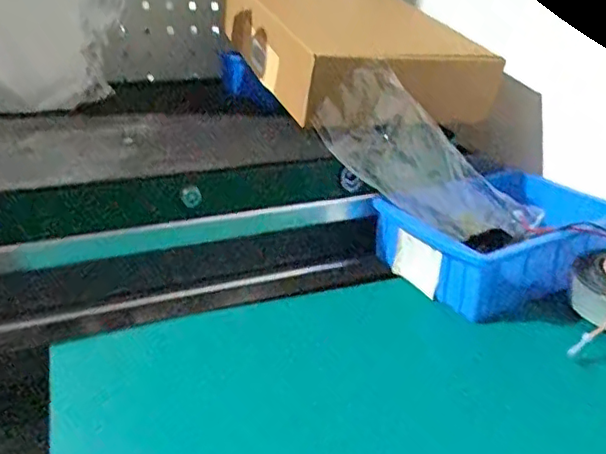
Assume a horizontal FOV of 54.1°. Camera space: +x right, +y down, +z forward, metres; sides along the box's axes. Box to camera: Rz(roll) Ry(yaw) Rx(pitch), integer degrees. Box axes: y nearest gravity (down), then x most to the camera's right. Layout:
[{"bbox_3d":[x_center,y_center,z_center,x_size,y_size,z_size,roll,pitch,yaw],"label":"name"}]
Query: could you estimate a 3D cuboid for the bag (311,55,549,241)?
[{"bbox_3d":[0.140,-0.060,0.662,0.282,0.105,0.030,38,-12,-16],"label":"bag"}]

